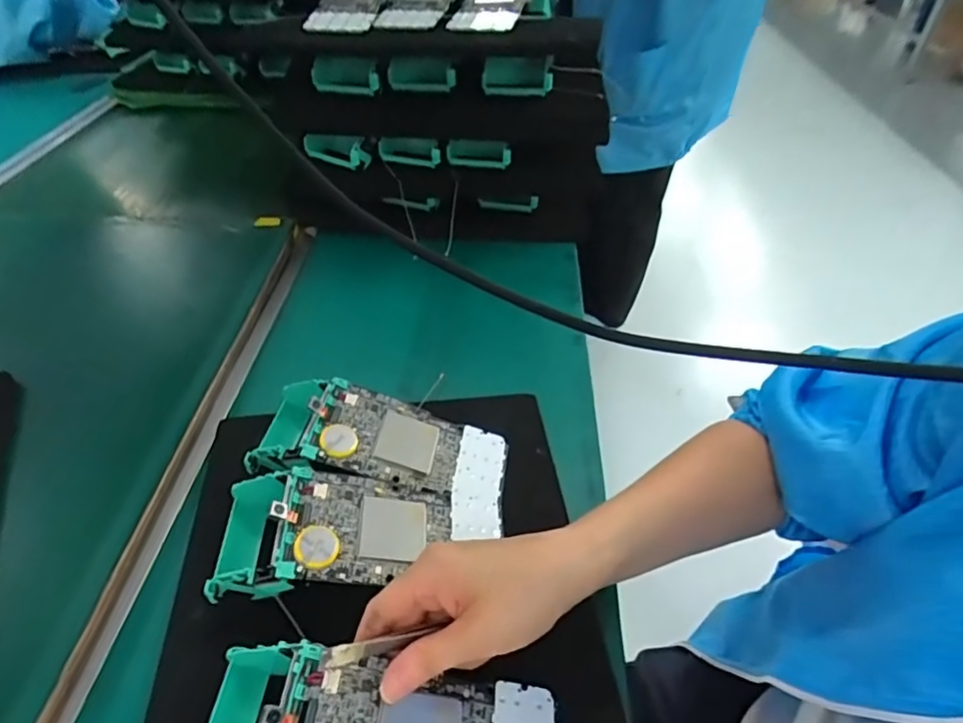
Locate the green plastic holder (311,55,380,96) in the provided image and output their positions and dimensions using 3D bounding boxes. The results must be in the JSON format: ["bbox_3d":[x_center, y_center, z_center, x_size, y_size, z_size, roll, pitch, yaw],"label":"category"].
[{"bbox_3d":[-0.136,-0.284,0.550,0.072,0.034,0.013,14,47,14],"label":"green plastic holder"}]

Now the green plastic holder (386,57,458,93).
[{"bbox_3d":[-0.059,-0.278,0.541,0.066,0.033,0.010,5,45,5],"label":"green plastic holder"}]

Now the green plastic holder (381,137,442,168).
[{"bbox_3d":[-0.075,-0.224,0.590,0.066,0.027,0.012,9,45,9],"label":"green plastic holder"}]

